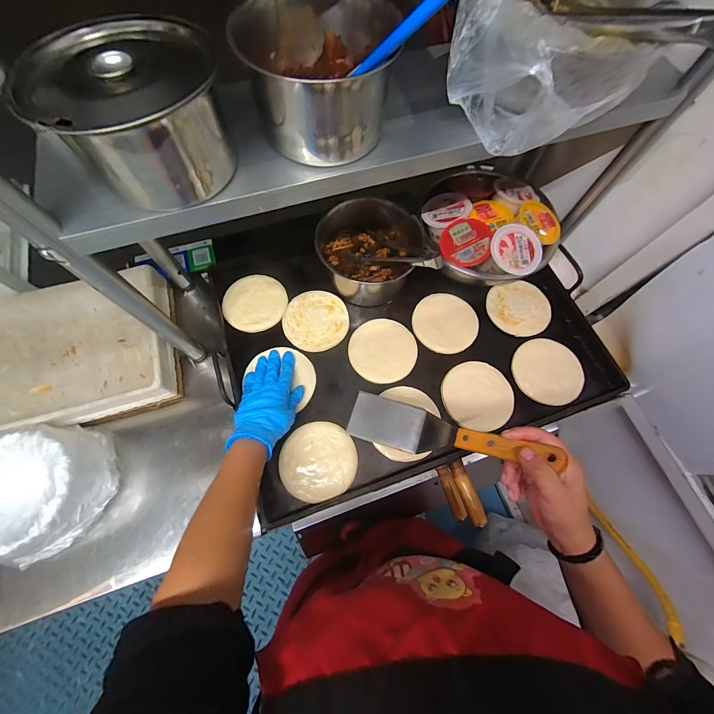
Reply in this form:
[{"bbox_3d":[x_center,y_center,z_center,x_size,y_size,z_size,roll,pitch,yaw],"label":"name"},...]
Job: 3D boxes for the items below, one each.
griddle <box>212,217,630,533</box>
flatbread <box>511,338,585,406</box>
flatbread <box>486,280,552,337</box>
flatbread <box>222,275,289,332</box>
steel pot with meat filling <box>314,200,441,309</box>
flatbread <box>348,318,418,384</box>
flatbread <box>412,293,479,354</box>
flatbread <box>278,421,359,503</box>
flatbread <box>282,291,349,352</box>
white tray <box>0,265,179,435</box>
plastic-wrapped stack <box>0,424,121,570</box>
[{"bbox_3d":[0.084,-0.090,0.614,0.670,0.063,0.576,-18,71,-6],"label":"griddle"},{"bbox_3d":[0.350,0.026,0.572,0.123,0.010,0.116,0,70,0],"label":"flatbread"},{"bbox_3d":[0.320,-0.098,0.617,0.116,0.010,0.116,-10,70,-3],"label":"flatbread"},{"bbox_3d":[-0.198,-0.107,0.606,0.116,0.011,0.123,0,73,-1],"label":"flatbread"},{"bbox_3d":[0.029,-0.192,0.583,0.190,0.114,0.154,-12,70,-4],"label":"steel pot with meat filling"},{"bbox_3d":[0.048,-0.012,0.579,0.121,0.006,0.122,-1,72,4],"label":"flatbread"},{"bbox_3d":[0.172,-0.066,0.604,0.120,0.005,0.120,0,70,0],"label":"flatbread"},{"bbox_3d":[-0.063,0.169,0.508,0.122,0.007,0.119,0,70,0],"label":"flatbread"},{"bbox_3d":[-0.079,-0.071,0.596,0.120,0.008,0.123,0,70,0],"label":"flatbread"},{"bbox_3d":[-0.523,-0.007,0.539,0.399,0.072,0.265,-13,70,-4],"label":"white tray"},{"bbox_3d":[-0.471,0.198,0.457,0.190,0.097,0.173,-23,72,-10],"label":"plastic-wrapped stack"}]

